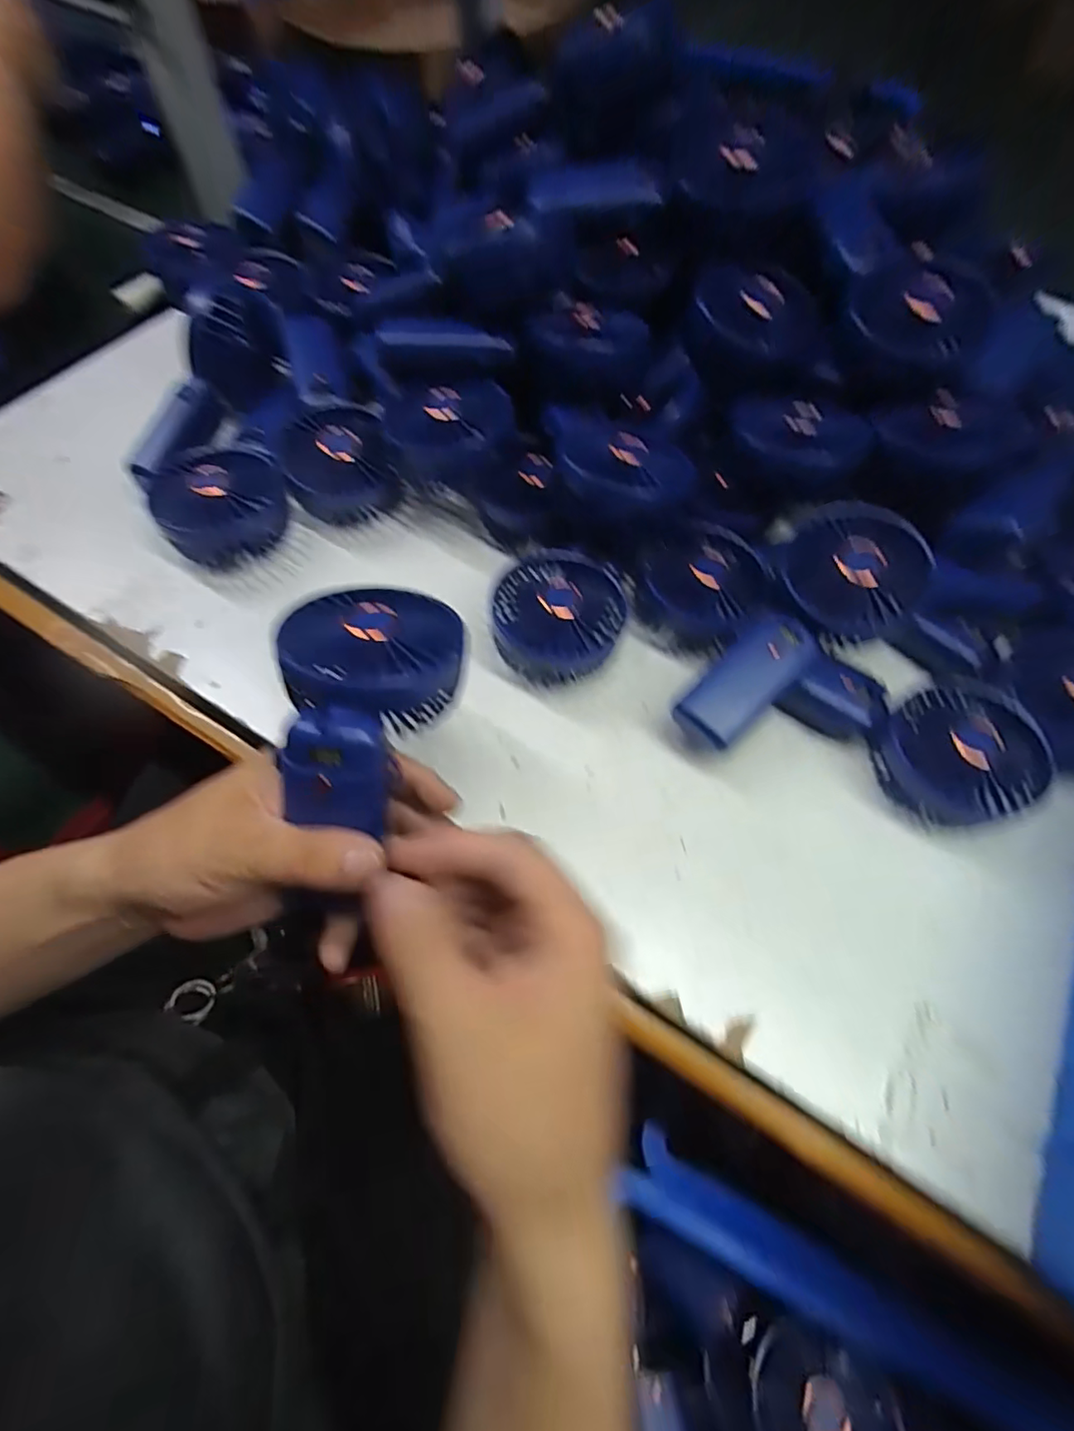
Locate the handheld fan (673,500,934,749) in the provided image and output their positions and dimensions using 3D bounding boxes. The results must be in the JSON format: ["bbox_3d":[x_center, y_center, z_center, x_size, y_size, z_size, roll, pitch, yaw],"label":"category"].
[{"bbox_3d":[0.157,-0.053,0.353,0.182,0.036,0.084,-45,73,-8],"label":"handheld fan"}]

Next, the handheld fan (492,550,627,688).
[{"bbox_3d":[0.014,-0.063,0.376,0.085,0.046,0.085,9,64,2],"label":"handheld fan"}]

